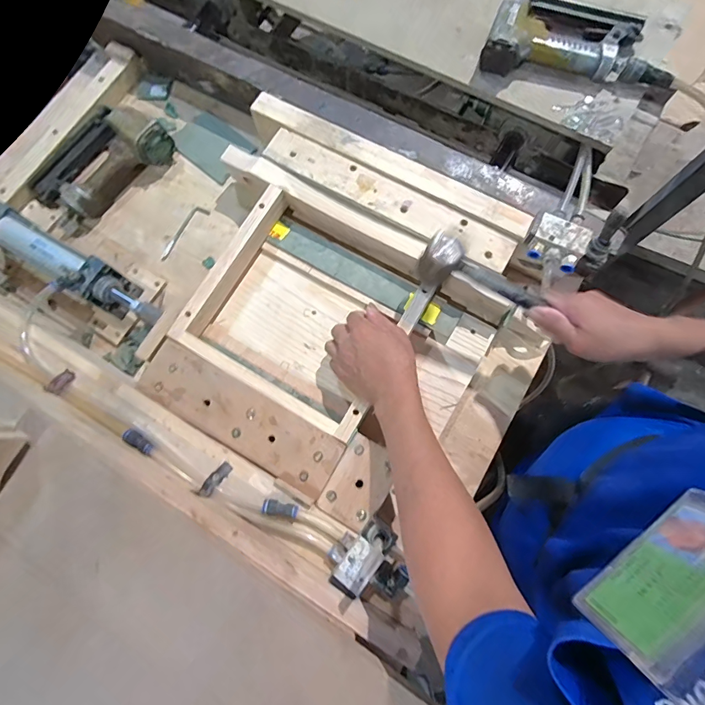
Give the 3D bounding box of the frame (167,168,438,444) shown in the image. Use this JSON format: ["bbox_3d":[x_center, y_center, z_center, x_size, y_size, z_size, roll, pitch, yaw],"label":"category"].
[{"bbox_3d":[-0.057,-0.074,0.579,0.290,0.057,0.294,30,79,9],"label":"frame"}]

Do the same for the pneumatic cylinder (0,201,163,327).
[{"bbox_3d":[-0.415,-0.122,0.597,0.315,0.082,0.065,29,79,9],"label":"pneumatic cylinder"}]

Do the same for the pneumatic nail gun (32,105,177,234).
[{"bbox_3d":[-0.425,-0.320,0.666,0.144,0.062,0.223,44,81,11],"label":"pneumatic nail gun"}]

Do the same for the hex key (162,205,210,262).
[{"bbox_3d":[-0.283,-0.199,0.663,0.031,0.004,0.109,37,80,10],"label":"hex key"}]

